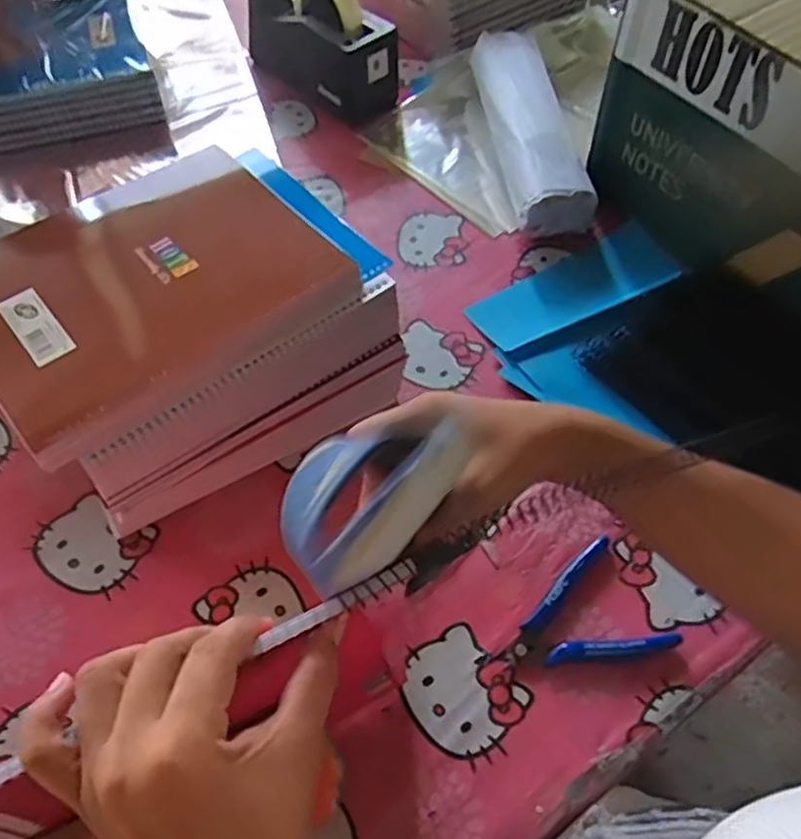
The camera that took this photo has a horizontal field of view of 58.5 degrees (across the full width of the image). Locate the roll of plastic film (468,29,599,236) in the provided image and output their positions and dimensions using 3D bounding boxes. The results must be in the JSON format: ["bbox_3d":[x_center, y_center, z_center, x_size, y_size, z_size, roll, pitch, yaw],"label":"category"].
[{"bbox_3d":[0.136,-0.314,0.780,0.083,0.069,0.298,-8,55,-5],"label":"roll of plastic film"}]

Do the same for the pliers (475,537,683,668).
[{"bbox_3d":[0.115,0.142,0.496,0.121,0.015,0.083,-21,57,-13],"label":"pliers"}]

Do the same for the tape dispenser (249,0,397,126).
[{"bbox_3d":[-0.096,-0.448,0.837,0.090,0.120,0.199,-34,61,-21],"label":"tape dispenser"}]

